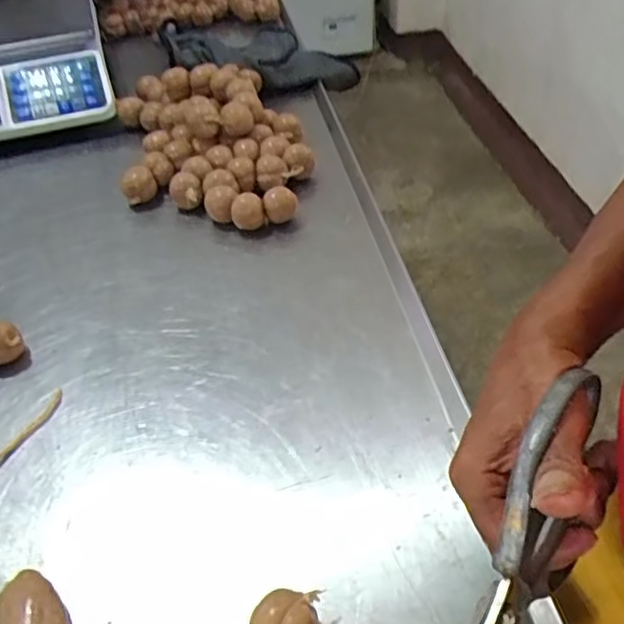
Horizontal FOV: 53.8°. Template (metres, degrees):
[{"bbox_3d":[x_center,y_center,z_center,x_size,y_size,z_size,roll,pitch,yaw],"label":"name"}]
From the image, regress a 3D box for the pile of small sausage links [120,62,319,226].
[{"bbox_3d":[-0.116,-0.205,0.709,0.203,0.078,0.302,-10,46,-5],"label":"pile of small sausage links"}]

